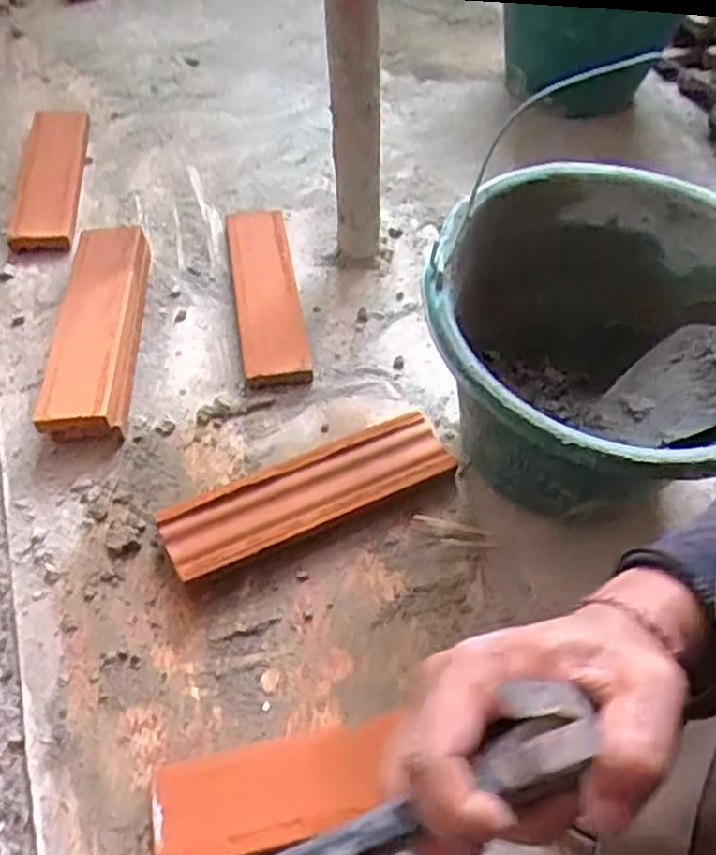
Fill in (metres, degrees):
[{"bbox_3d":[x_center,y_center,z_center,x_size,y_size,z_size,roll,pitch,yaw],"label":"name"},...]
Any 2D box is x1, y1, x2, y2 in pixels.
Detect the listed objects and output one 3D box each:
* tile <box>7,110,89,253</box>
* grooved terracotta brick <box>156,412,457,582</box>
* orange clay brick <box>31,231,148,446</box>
[{"bbox_3d":[-0.329,-0.267,0.778,0.062,0.023,0.215,-4,56,-4],"label":"tile"},{"bbox_3d":[-0.034,0.052,0.564,0.226,0.035,0.058,-23,59,-16],"label":"grooved terracotta brick"},{"bbox_3d":[-0.231,-0.086,0.648,0.066,0.052,0.224,-1,56,-2],"label":"orange clay brick"}]

